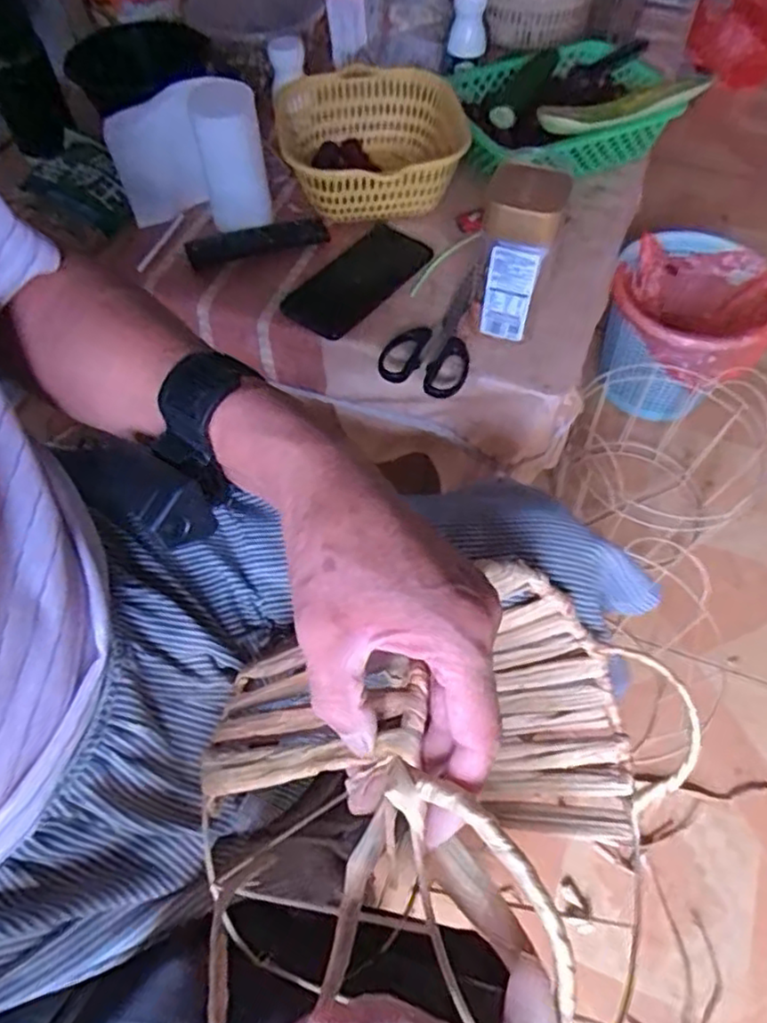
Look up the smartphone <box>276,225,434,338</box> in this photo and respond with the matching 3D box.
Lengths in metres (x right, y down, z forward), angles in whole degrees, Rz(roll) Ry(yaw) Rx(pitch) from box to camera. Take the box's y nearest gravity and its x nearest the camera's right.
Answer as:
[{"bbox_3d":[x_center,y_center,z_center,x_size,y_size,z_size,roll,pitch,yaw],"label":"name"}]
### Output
[{"bbox_3d":[-0.024,-0.236,0.674,0.086,0.014,0.170,36,66,20],"label":"smartphone"}]

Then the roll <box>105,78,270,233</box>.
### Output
[{"bbox_3d":[-0.200,-0.361,0.679,0.159,0.128,0.043,3,59,3],"label":"roll"}]

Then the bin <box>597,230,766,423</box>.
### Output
[{"bbox_3d":[0.468,-0.278,1.053,0.235,0.209,0.294,11,60,8],"label":"bin"}]

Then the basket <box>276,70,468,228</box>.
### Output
[{"bbox_3d":[-0.004,-0.404,0.729,0.197,0.073,0.208,-1,59,1],"label":"basket"}]

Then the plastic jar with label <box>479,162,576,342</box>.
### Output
[{"bbox_3d":[0.118,-0.227,0.577,0.063,0.137,0.065,12,60,8],"label":"plastic jar with label"}]

